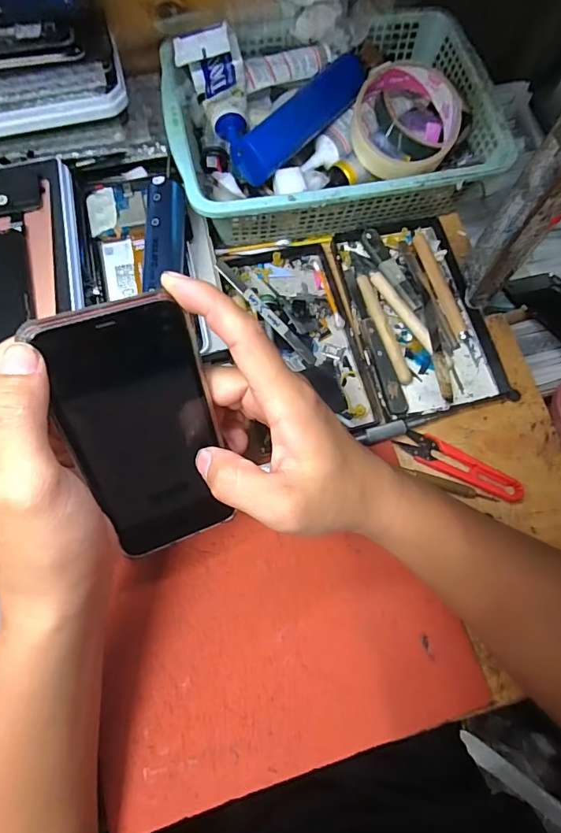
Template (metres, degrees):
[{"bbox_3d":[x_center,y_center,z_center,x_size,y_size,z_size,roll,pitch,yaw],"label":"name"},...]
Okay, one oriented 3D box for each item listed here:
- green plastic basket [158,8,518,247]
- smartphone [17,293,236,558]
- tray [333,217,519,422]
[{"bbox_3d":[0.042,-0.254,0.391,0.269,0.077,0.192,-12,73,-5],"label":"green plastic basket"},{"bbox_3d":[-0.071,0.013,0.242,0.071,0.149,0.007,-18,33,-17],"label":"smartphone"},{"bbox_3d":[0.121,-0.091,0.383,0.119,0.018,0.178,-12,73,-5],"label":"tray"}]

